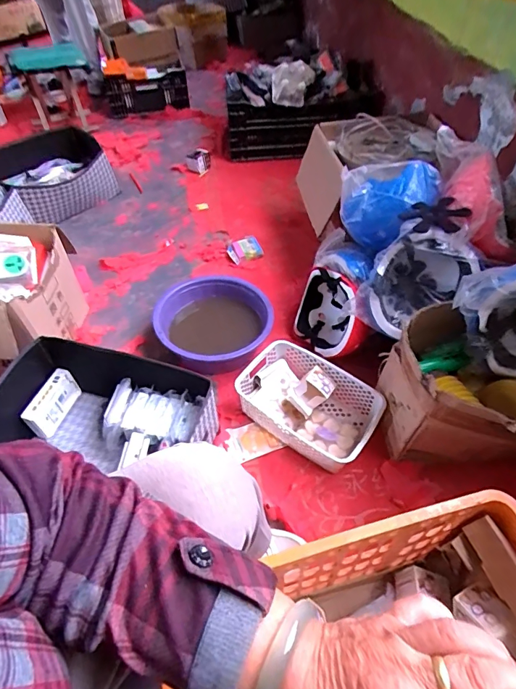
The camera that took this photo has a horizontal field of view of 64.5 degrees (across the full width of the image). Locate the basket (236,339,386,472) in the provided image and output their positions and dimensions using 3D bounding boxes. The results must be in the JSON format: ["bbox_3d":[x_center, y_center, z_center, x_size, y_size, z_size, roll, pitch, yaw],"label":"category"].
[{"bbox_3d":[0.115,0.132,0.920,0.299,0.091,0.202,29,56,24],"label":"basket"}]

